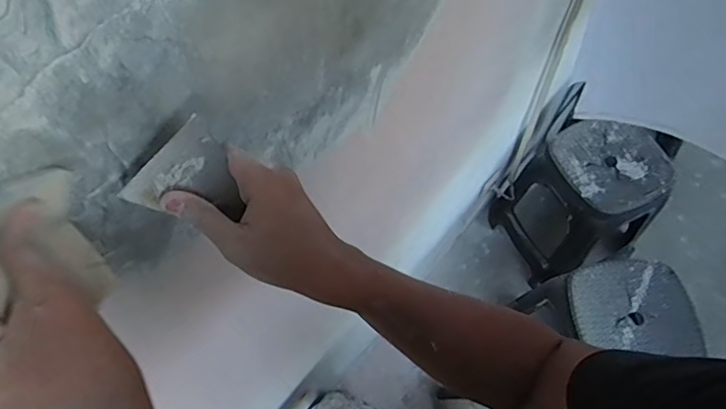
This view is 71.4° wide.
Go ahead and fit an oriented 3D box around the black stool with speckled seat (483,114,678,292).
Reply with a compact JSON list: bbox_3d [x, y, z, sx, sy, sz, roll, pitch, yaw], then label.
[{"bbox_3d":[0.661,-0.001,1.546,0.362,0.481,0.271,-21,64,-9],"label":"black stool with speckled seat"}]

